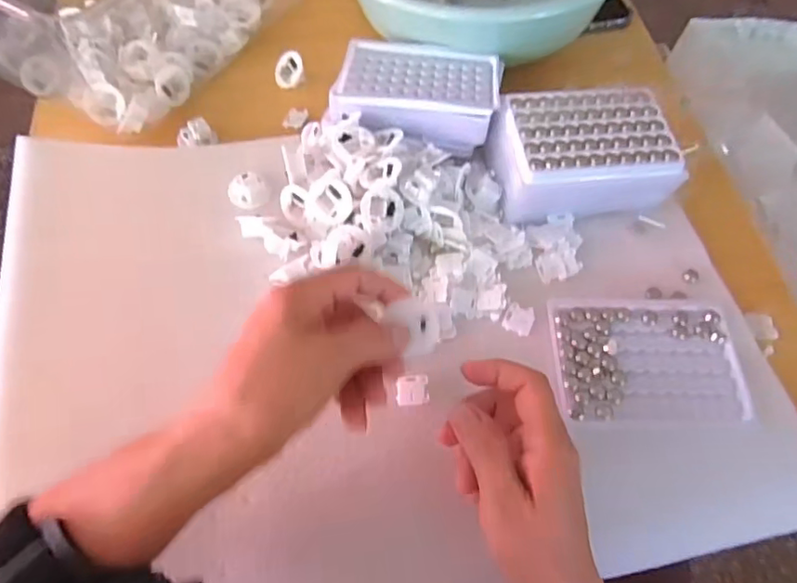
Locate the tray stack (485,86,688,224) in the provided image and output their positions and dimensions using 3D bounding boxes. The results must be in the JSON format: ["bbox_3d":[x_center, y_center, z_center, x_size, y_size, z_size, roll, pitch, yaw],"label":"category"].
[{"bbox_3d":[0.142,-0.110,0.445,0.131,0.044,0.093,-8,63,-7],"label":"tray stack"}]

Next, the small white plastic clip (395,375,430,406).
[{"bbox_3d":[0.009,0.066,0.377,0.021,0.005,0.021,-3,63,-4],"label":"small white plastic clip"}]

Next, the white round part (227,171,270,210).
[{"bbox_3d":[-0.118,-0.078,0.441,0.031,0.016,0.025,35,66,14],"label":"white round part"}]

